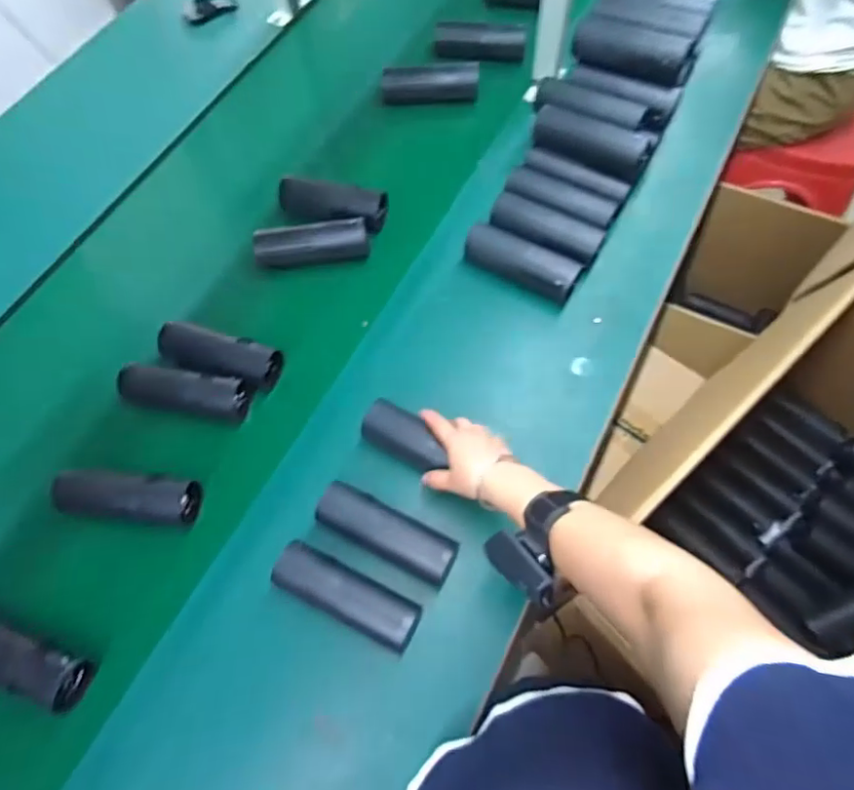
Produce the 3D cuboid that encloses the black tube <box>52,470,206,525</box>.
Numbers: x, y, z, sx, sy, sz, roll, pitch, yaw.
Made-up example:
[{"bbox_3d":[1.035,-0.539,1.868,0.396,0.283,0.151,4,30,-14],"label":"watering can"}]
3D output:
[{"bbox_3d":[-0.355,0.118,0.653,0.166,0.045,0.054,7,65,-9],"label":"black tube"}]

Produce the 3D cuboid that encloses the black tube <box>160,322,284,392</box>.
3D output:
[{"bbox_3d":[-0.278,-0.051,0.749,0.156,0.056,0.061,13,67,9],"label":"black tube"}]

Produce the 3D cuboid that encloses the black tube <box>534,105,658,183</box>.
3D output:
[{"bbox_3d":[0.234,-0.365,0.799,0.169,0.048,0.052,29,70,15],"label":"black tube"}]

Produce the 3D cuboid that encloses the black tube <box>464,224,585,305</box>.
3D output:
[{"bbox_3d":[0.132,-0.186,0.790,0.168,0.056,0.046,30,70,15],"label":"black tube"}]

